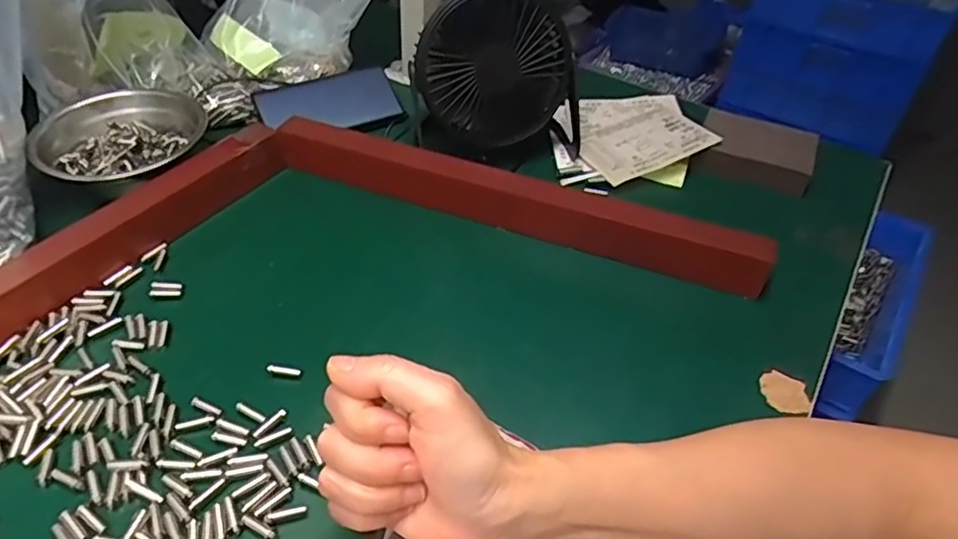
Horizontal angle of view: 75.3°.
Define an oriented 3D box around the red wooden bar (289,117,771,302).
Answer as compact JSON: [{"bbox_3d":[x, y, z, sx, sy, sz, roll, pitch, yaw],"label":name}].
[{"bbox_3d":[0.019,-0.058,0.483,0.391,0.041,0.026,17,45,15],"label":"red wooden bar"}]

